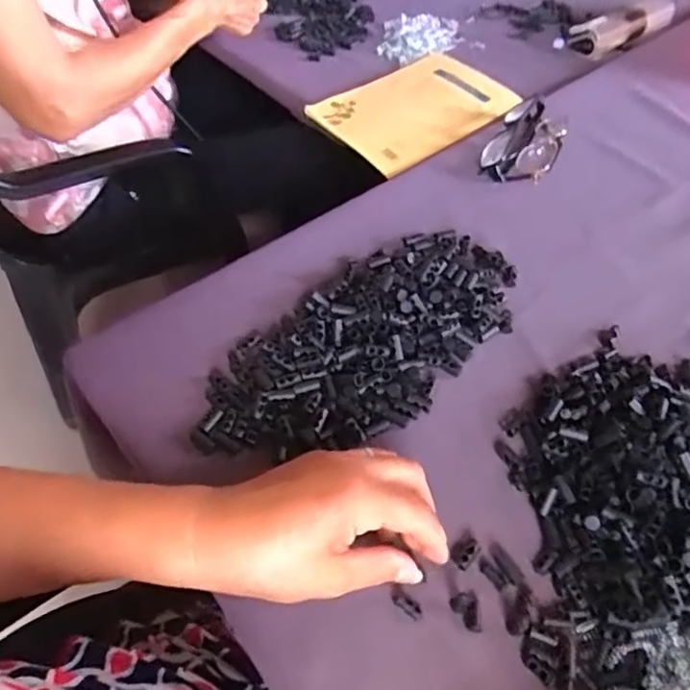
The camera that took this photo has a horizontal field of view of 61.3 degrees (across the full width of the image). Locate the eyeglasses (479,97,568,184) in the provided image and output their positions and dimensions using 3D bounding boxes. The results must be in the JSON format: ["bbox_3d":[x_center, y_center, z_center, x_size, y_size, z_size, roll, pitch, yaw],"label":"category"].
[{"bbox_3d":[0.181,-0.205,0.581,0.064,0.023,0.119,23,58,15],"label":"eyeglasses"}]

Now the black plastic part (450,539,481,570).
[{"bbox_3d":[0.071,0.124,0.347,0.013,0.005,0.018,33,61,20],"label":"black plastic part"}]

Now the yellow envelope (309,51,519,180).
[{"bbox_3d":[0.079,-0.263,0.640,0.194,0.015,0.146,-35,62,-22],"label":"yellow envelope"}]

